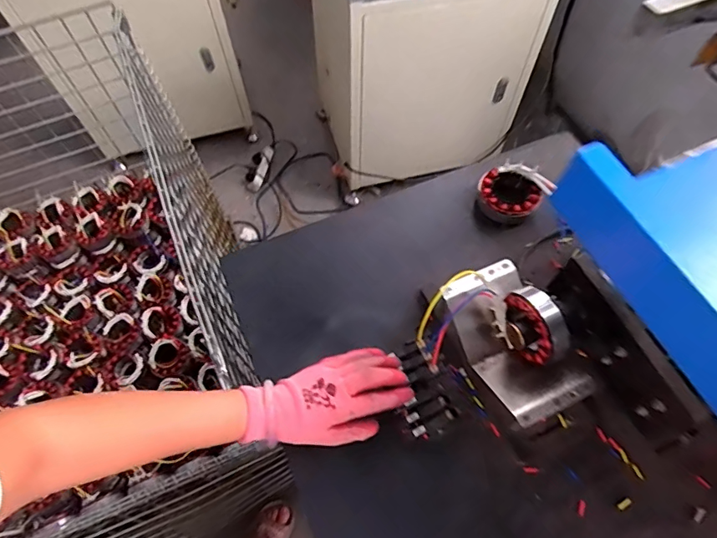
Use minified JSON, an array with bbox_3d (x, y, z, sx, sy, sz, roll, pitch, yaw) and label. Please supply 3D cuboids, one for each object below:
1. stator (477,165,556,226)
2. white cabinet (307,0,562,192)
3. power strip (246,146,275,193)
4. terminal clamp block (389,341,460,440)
[{"bbox_3d":[0.217,-0.109,0.678,0.085,0.037,0.089,-37,67,-18],"label":"stator"},{"bbox_3d":[0.171,-0.687,1.422,0.538,0.624,0.512,-16,63,-8],"label":"white cabinet"},{"bbox_3d":[-0.356,-0.376,1.715,0.074,0.064,0.195,13,63,7],"label":"power strip"},{"bbox_3d":[0.077,0.140,0.544,0.055,0.026,0.106,-9,74,-4],"label":"terminal clamp block"}]

